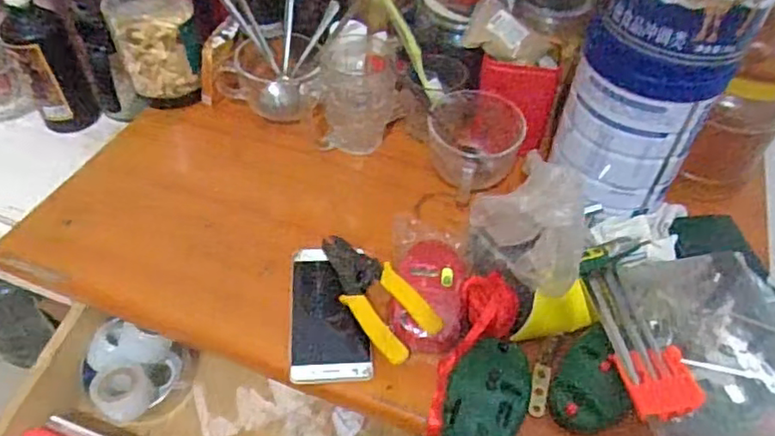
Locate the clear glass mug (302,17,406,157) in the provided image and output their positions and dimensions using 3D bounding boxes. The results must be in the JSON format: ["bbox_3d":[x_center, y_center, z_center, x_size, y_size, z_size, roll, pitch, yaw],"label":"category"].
[{"bbox_3d":[-0.042,-0.141,0.714,0.106,0.125,0.089,-13,50,-16],"label":"clear glass mug"}]

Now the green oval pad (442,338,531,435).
[{"bbox_3d":[0.081,0.146,0.501,0.064,0.033,0.099,20,49,13],"label":"green oval pad"}]

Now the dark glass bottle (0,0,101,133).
[{"bbox_3d":[-0.418,-0.182,0.762,0.072,0.180,0.057,-18,52,-19],"label":"dark glass bottle"}]

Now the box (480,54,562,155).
[{"bbox_3d":[0.136,-0.120,0.659,0.083,0.094,0.031,9,25,-3],"label":"box"}]

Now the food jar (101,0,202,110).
[{"bbox_3d":[-0.272,-0.205,0.733,0.091,0.126,0.091,2,48,-3],"label":"food jar"}]

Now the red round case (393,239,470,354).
[{"bbox_3d":[0.038,0.065,0.566,0.065,0.027,0.117,3,48,-3],"label":"red round case"}]

